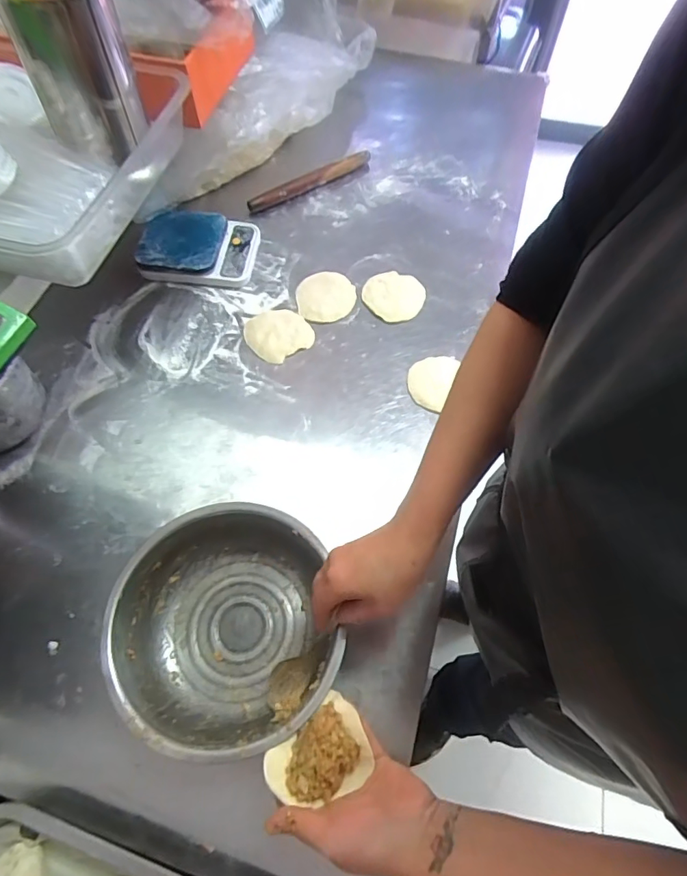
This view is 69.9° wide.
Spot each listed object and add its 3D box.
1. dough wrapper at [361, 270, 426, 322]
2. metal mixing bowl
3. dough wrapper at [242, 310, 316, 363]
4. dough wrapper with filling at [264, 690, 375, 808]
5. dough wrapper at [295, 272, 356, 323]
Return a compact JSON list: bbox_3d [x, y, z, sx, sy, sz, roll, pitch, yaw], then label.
[{"bbox_3d":[0.082,-0.229,0.783,0.098,0.007,0.094,0,62,0],"label":"dough wrapper"},{"bbox_3d":[-0.123,0.197,0.523,0.212,0.083,0.226,0,65,0],"label":"metal mixing bowl"},{"bbox_3d":[-0.101,-0.163,0.753,0.095,0.013,0.094,0,62,0],"label":"dough wrapper"},{"bbox_3d":[-0.019,0.277,0.426,0.088,0.034,0.063,-38,70,-16],"label":"dough wrapper with filling"},{"bbox_3d":[-0.028,-0.226,0.787,0.092,0.008,0.100,-2,64,-5],"label":"dough wrapper"}]

